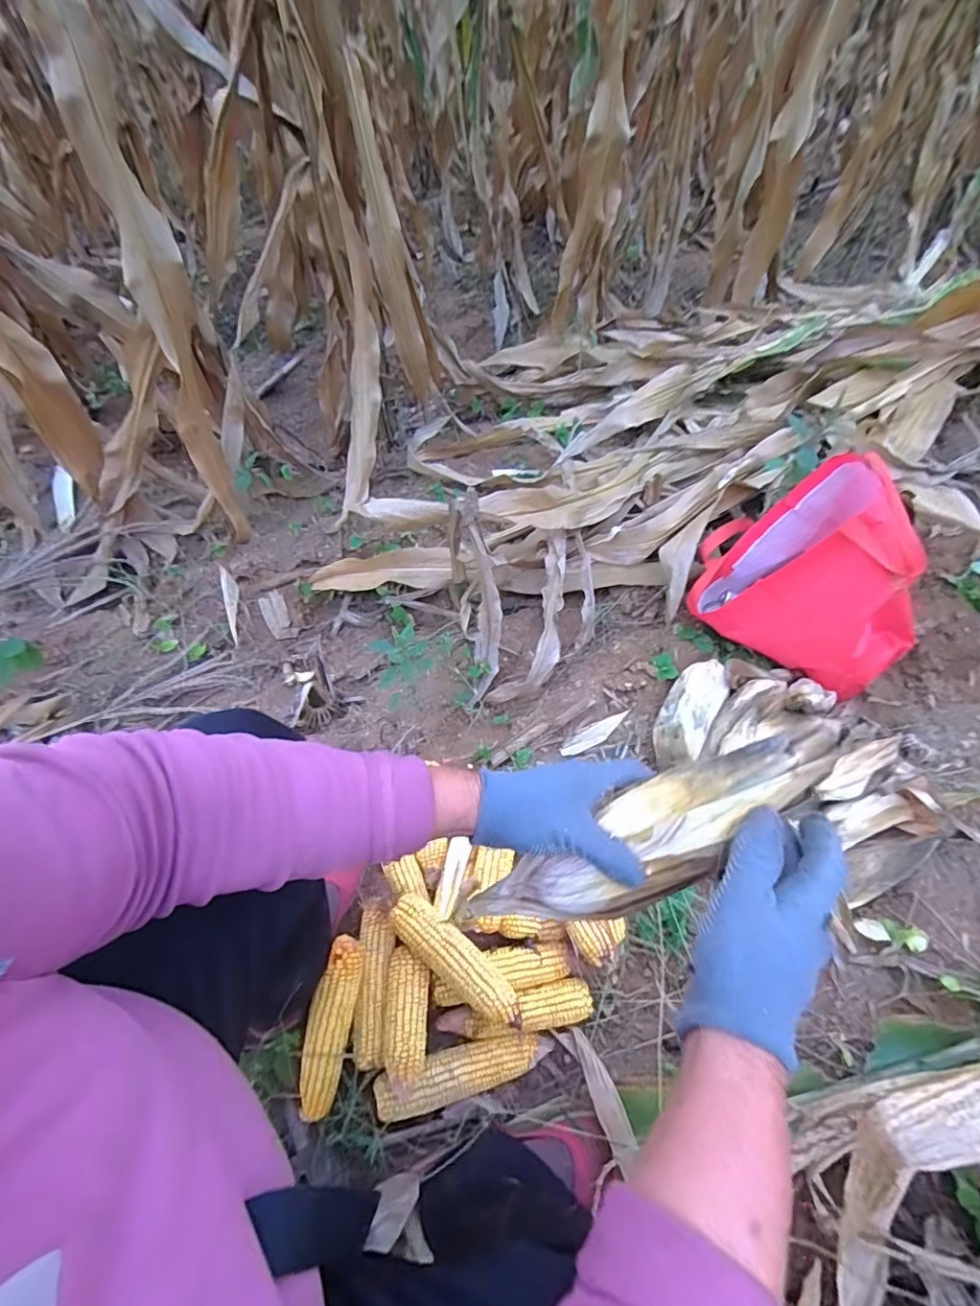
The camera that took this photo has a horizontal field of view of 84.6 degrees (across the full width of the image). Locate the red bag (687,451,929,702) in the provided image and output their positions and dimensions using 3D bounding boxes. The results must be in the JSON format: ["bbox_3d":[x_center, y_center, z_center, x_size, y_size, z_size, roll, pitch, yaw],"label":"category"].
[{"bbox_3d":[0.475,-0.124,0.786,0.312,0.257,0.205,31,61,23],"label":"red bag"}]

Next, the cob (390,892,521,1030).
[{"bbox_3d":[-0.039,0.350,0.611,0.172,0.043,0.048,35,62,24],"label":"cob"}]

